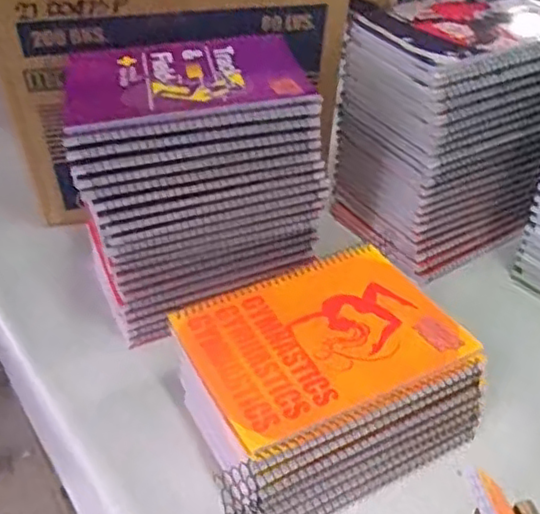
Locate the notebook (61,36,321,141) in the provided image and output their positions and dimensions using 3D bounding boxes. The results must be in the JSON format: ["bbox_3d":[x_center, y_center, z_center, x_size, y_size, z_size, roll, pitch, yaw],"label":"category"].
[{"bbox_3d":[-0.070,-0.149,0.556,0.195,0.011,0.143,-9,39,-9],"label":"notebook"}]

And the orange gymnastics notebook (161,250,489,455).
[{"bbox_3d":[0.040,0.060,0.516,0.194,0.011,0.150,-19,41,-21],"label":"orange gymnastics notebook"}]

